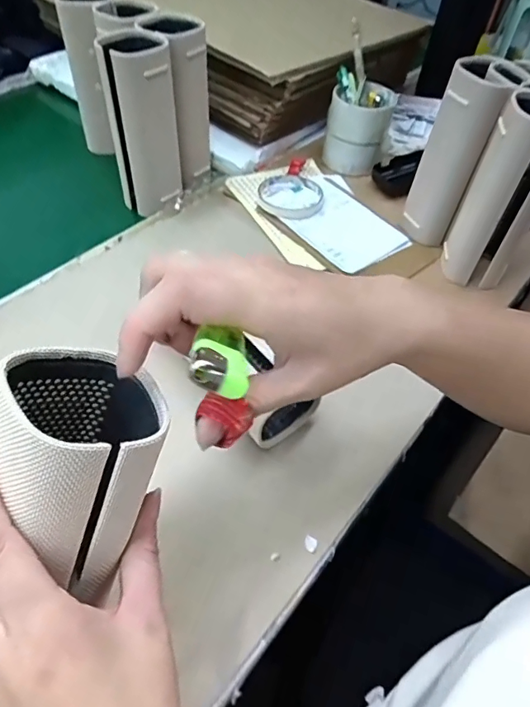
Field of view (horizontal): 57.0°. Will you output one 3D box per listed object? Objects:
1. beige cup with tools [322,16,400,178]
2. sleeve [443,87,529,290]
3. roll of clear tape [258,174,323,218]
[{"bbox_3d":[0.129,-0.329,0.645,0.081,0.134,0.098,11,51,5],"label":"beige cup with tools"},{"bbox_3d":[0.242,-0.158,0.494,0.072,0.181,0.068,27,54,17],"label":"sleeve"},{"bbox_3d":[0.032,-0.198,0.604,0.080,0.011,0.091,0,51,-4],"label":"roll of clear tape"}]

